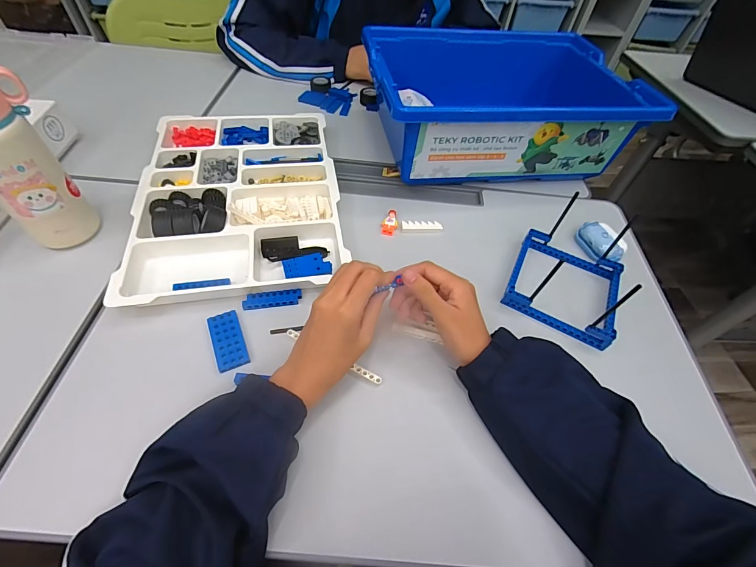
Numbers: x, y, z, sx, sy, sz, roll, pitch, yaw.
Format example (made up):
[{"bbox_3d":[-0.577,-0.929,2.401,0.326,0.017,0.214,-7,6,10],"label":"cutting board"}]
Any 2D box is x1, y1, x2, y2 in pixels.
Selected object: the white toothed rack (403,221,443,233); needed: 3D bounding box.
[{"bbox_3d":[0.064,-0.083,0.519,0.059,0.008,0.014,-3,53,-8],"label":"white toothed rack"}]

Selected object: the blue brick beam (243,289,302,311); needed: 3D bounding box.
[{"bbox_3d":[-0.125,0.019,0.425,0.066,0.009,0.020,-7,54,-10],"label":"blue brick beam"}]

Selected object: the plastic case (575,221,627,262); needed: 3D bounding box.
[{"bbox_3d":[0.319,-0.062,0.510,0.050,0.024,0.071,-5,53,-9],"label":"plastic case"}]

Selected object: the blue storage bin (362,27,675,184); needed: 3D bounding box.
[{"bbox_3d":[0.199,-0.299,0.622,0.407,0.148,0.299,-4,53,-7],"label":"blue storage bin"}]

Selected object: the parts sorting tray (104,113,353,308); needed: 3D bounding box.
[{"bbox_3d":[-0.196,-0.135,0.522,0.266,0.035,0.380,-6,54,-10],"label":"parts sorting tray"}]

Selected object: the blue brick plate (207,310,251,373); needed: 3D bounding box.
[{"bbox_3d":[-0.164,0.061,0.392,0.031,0.006,0.069,-19,57,-18],"label":"blue brick plate"}]

